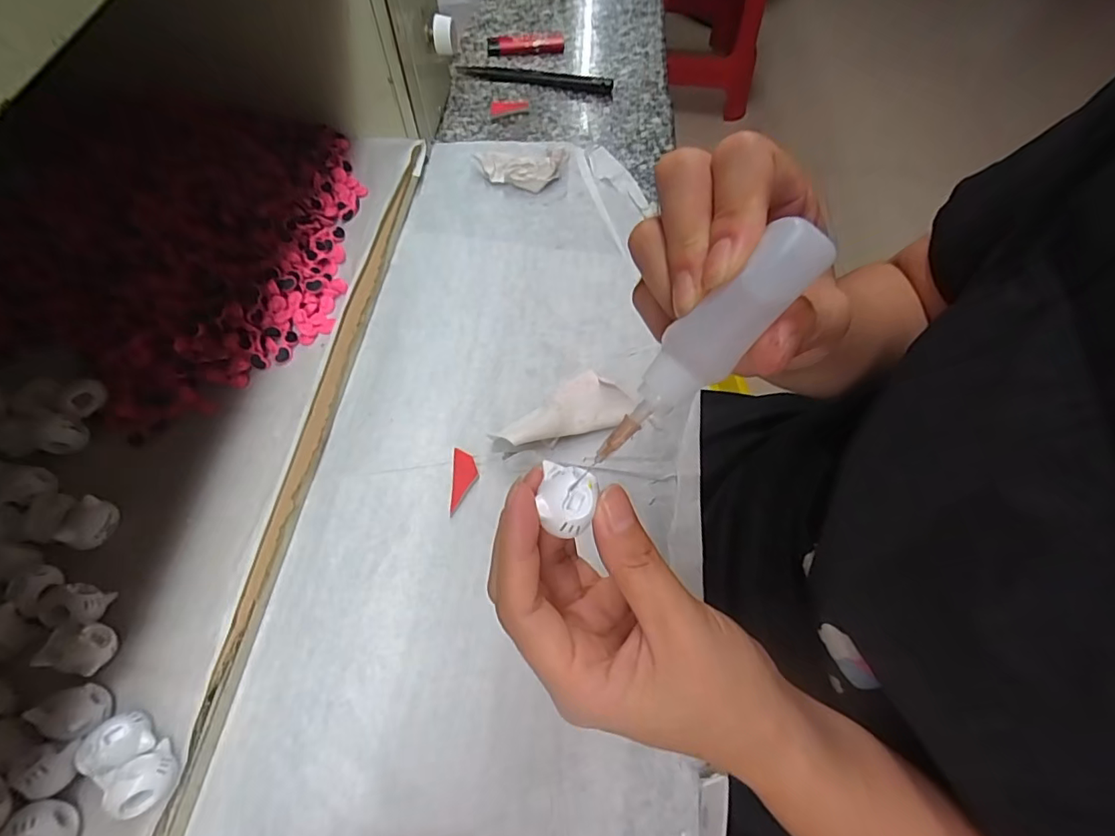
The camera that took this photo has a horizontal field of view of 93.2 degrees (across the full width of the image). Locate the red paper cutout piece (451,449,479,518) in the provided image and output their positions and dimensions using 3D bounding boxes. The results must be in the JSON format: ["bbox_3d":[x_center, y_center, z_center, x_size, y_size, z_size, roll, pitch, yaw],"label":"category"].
[{"bbox_3d":[-0.055,0.037,0.312,0.015,0.004,0.038,-1,70,2],"label":"red paper cutout piece"}]

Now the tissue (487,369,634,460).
[{"bbox_3d":[0.000,-0.006,0.327,0.087,0.020,0.038,-17,66,-10],"label":"tissue"}]

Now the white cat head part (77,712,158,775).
[{"bbox_3d":[-0.191,0.141,0.228,0.026,0.015,0.018,-26,68,-14],"label":"white cat head part"}]

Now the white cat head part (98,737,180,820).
[{"bbox_3d":[-0.177,0.154,0.224,0.025,0.020,0.023,1,64,-2],"label":"white cat head part"}]

